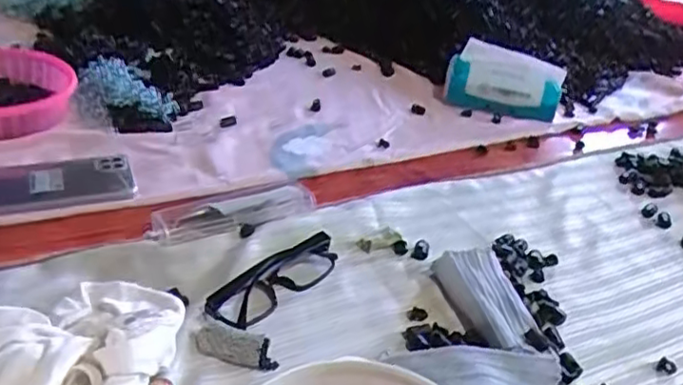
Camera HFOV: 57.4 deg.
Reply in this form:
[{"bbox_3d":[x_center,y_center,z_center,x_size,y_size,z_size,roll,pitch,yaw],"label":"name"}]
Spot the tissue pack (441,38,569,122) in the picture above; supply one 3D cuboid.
[{"bbox_3d":[0.233,-0.171,0.947,0.077,0.103,0.177,-23,40,-38],"label":"tissue pack"}]

